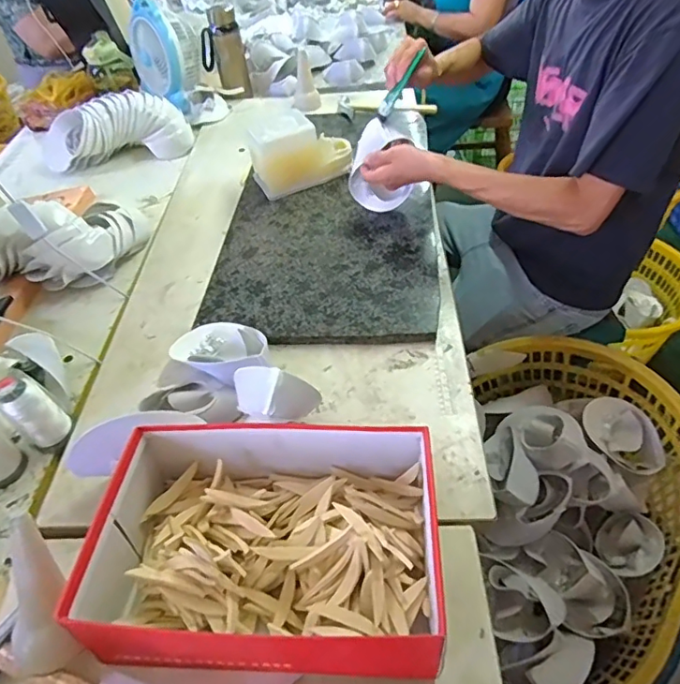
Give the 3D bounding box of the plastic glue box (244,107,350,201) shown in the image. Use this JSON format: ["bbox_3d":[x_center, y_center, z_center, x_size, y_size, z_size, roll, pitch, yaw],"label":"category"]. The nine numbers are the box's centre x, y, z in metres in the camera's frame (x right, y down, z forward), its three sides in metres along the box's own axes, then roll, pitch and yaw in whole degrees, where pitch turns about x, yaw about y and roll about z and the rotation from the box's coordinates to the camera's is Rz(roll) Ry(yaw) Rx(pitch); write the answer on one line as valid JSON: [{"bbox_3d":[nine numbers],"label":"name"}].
[{"bbox_3d":[-0.075,-0.377,1.038,0.207,0.125,0.096,-21,48,-14],"label":"plastic glue box"}]

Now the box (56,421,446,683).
[{"bbox_3d":[-0.071,0.194,0.523,0.317,0.085,0.218,-1,46,5],"label":"box"}]

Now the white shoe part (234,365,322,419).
[{"bbox_3d":[-0.068,0.061,0.578,0.093,0.062,0.057,-9,46,-1],"label":"white shoe part"}]

